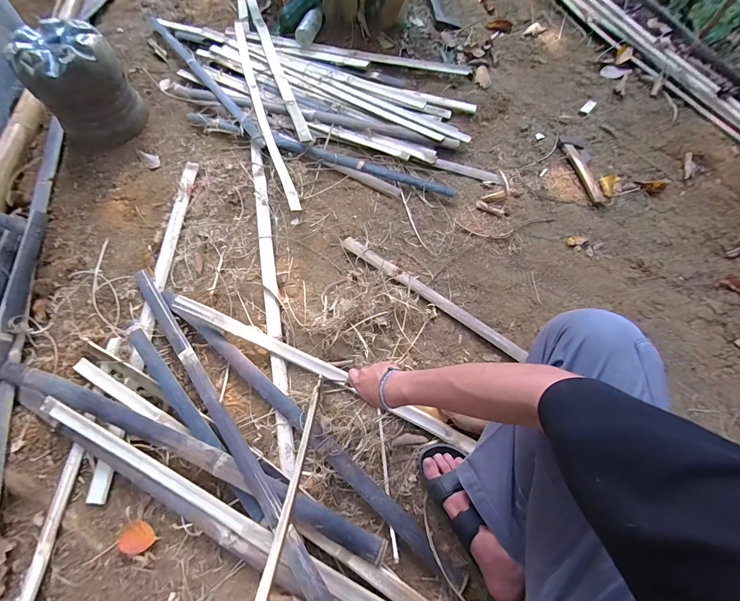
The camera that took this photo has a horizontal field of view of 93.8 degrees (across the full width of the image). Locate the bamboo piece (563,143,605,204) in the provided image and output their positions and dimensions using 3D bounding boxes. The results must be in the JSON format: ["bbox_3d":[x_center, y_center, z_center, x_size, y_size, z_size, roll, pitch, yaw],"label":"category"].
[{"bbox_3d":[0.641,-0.384,1.035,0.039,0.017,0.232,-8,63,-4],"label":"bamboo piece"}]

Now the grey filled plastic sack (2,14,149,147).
[{"bbox_3d":[-0.823,-0.611,1.004,0.237,0.252,0.203,-36,69,-17],"label":"grey filled plastic sack"}]

